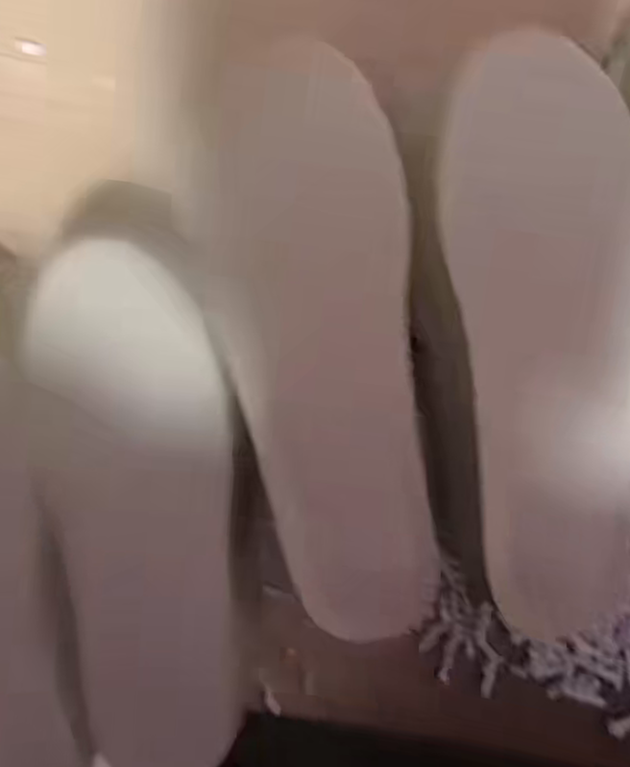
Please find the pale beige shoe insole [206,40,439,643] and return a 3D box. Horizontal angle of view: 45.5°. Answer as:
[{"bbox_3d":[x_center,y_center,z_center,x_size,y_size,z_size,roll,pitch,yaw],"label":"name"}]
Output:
[{"bbox_3d":[0.002,-0.015,0.340,0.086,0.020,0.253,-5,95,-2],"label":"pale beige shoe insole"}]

